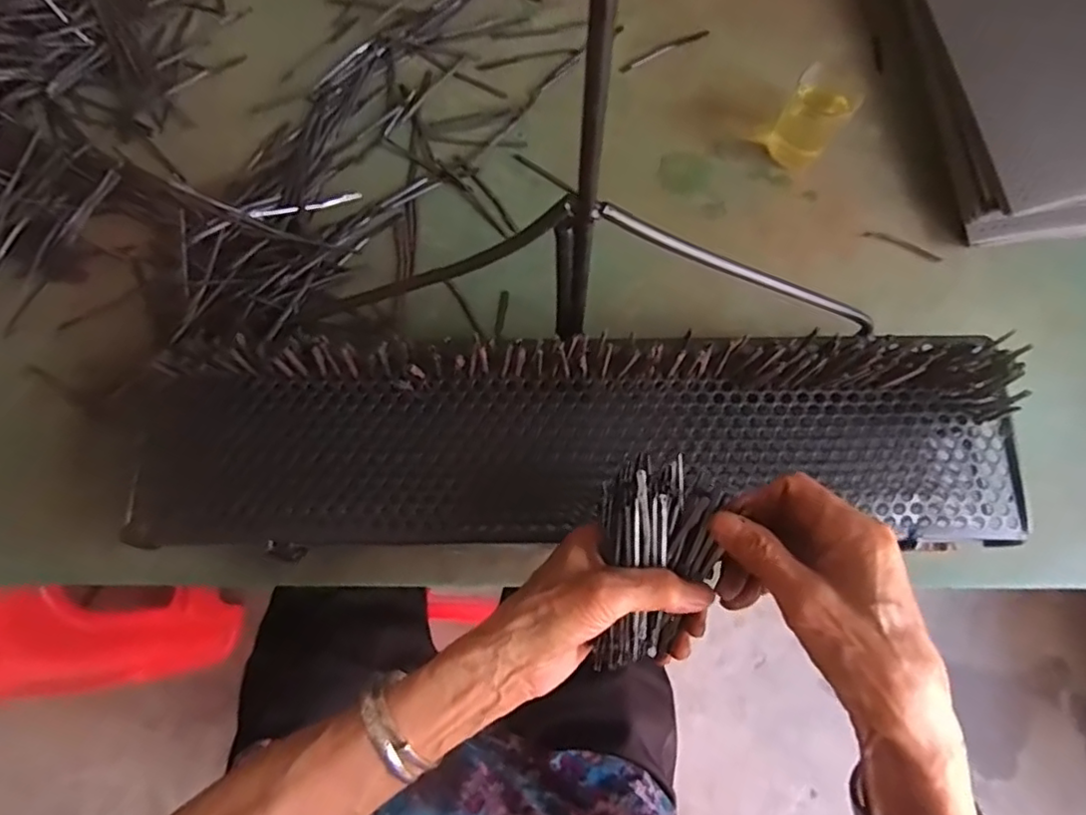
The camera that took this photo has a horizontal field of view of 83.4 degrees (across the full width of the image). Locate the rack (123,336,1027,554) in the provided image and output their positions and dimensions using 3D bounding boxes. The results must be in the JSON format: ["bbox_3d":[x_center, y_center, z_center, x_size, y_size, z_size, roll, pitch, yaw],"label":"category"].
[{"bbox_3d":[0.023,0.022,0.409,0.588,0.037,0.138,0,76,0],"label":"rack"}]

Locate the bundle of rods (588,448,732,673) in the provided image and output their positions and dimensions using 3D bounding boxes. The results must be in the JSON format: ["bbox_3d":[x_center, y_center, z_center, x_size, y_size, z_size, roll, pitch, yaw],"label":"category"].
[{"bbox_3d":[0.062,0.089,0.359,0.077,0.048,0.113,15,97,-13],"label":"bundle of rods"}]

